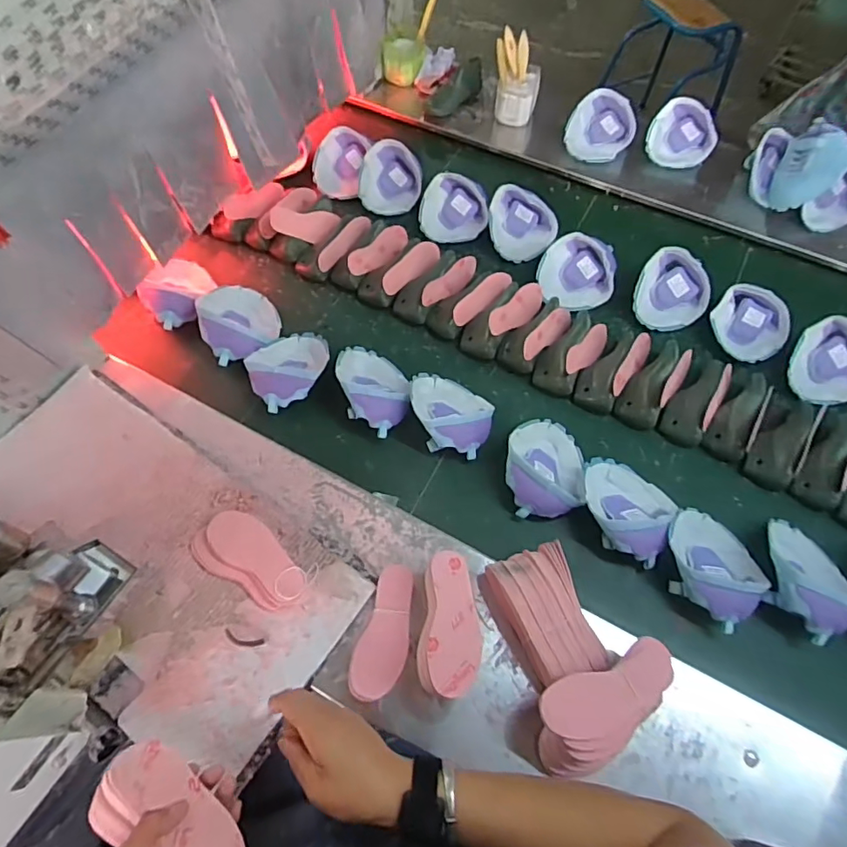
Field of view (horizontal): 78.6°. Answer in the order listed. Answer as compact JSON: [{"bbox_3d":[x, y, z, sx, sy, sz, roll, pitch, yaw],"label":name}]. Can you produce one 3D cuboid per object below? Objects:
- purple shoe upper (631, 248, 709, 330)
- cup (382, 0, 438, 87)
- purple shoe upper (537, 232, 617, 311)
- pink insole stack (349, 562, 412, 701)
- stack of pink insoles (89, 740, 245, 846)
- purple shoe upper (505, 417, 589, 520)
[{"bbox_3d":[0.427,-0.226,0.884,0.120,0.071,0.115,31,67,15],"label":"purple shoe upper"},{"bbox_3d":[-0.033,-0.842,1.147,0.113,0.126,0.111,0,63,0],"label":"cup"},{"bbox_3d":[0.271,-0.262,0.910,0.132,0.058,0.124,10,63,5],"label":"purple shoe upper"},{"bbox_3d":[-0.044,0.253,0.632,0.059,0.010,0.153,15,64,7],"label":"pink insole stack"},{"bbox_3d":[-0.204,0.338,0.427,0.158,0.041,0.069,37,29,20],"label":"stack of pink insoles"},{"bbox_3d":[0.176,0.059,0.741,0.119,0.062,0.147,2,63,1],"label":"purple shoe upper"}]

